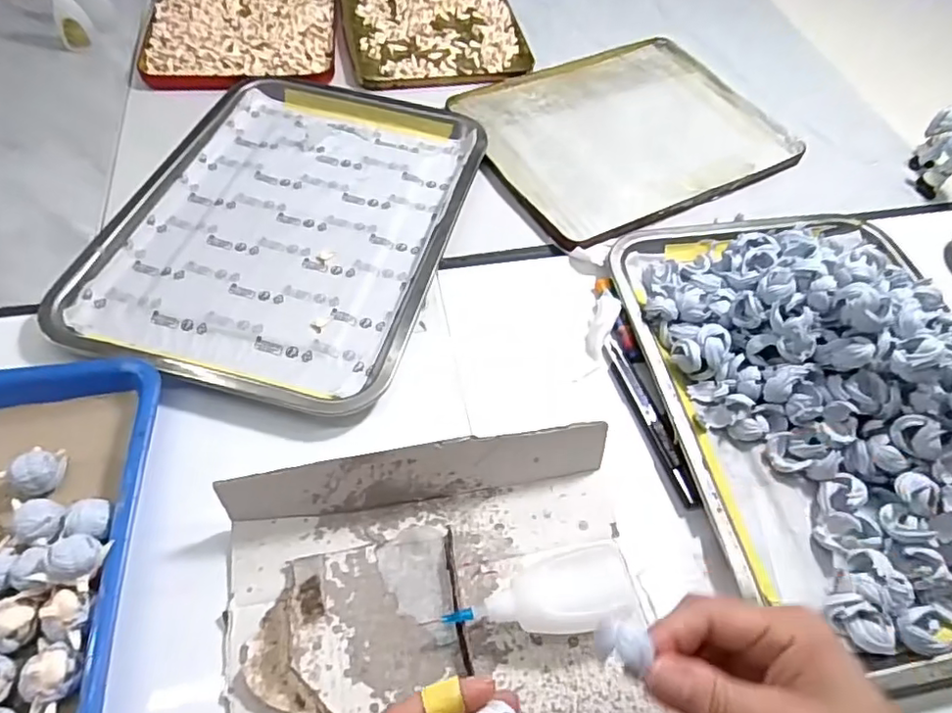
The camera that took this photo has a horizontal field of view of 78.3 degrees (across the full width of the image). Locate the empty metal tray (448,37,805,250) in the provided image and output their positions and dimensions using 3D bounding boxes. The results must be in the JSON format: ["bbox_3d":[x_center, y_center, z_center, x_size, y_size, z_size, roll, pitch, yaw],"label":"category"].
[{"bbox_3d":[0.146,-0.229,0.591,0.289,0.014,0.235,-23,62,-17],"label":"empty metal tray"}]

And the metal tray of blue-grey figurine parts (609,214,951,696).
[{"bbox_3d":[0.256,0.018,0.395,0.241,0.072,0.342,-7,59,-8],"label":"metal tray of blue-grey figurine parts"}]

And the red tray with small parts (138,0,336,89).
[{"bbox_3d":[-0.260,-0.387,0.657,0.196,0.019,0.238,-5,58,-6],"label":"red tray with small parts"}]

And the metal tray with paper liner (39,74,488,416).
[{"bbox_3d":[-0.145,-0.122,0.493,0.250,0.022,0.352,14,58,6],"label":"metal tray with paper liner"}]

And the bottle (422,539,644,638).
[{"bbox_3d":[0.039,0.134,0.331,0.114,0.027,0.047,-9,59,-8],"label":"bottle"}]

